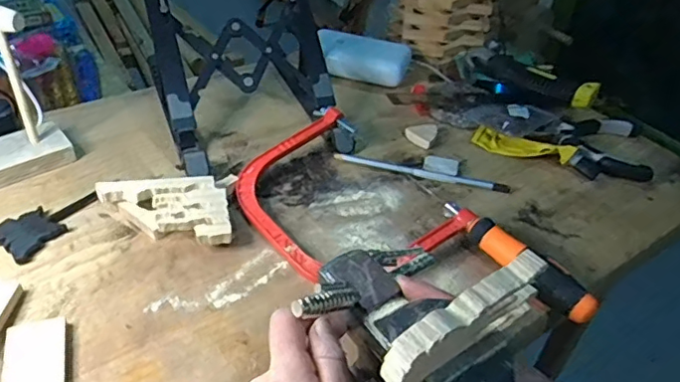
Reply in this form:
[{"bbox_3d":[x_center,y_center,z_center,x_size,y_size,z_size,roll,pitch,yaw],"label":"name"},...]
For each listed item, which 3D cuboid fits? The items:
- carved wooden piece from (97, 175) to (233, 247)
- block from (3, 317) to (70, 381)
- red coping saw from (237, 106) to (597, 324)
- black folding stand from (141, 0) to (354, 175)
[{"bbox_3d":[-0.141,0.021,0.450,0.099,0.025,0.073,-6,42,-14],"label":"carved wooden piece"},{"bbox_3d":[-0.188,0.115,0.343,0.037,0.005,0.083,-10,43,-18],"label":"block"},{"bbox_3d":[0.040,0.035,0.446,0.144,0.031,0.295,-30,52,-34],"label":"red coping saw"},{"bbox_3d":[-0.096,-0.134,0.554,0.176,0.127,0.205,-10,43,-18],"label":"black folding stand"}]

